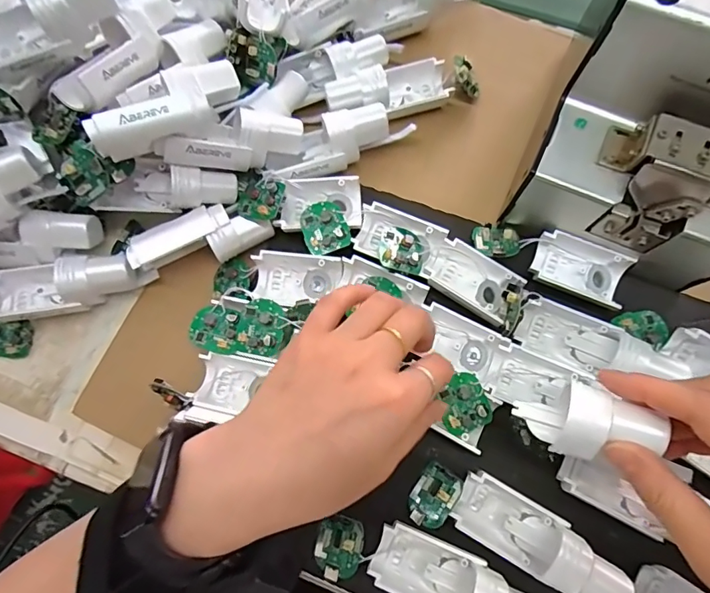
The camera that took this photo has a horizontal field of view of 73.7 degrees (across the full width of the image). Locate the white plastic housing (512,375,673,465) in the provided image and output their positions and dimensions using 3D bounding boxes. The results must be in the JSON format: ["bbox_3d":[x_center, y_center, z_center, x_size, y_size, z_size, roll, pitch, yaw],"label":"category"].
[{"bbox_3d":[0.109,0.060,0.223,0.056,0.033,0.032,20,77,6],"label":"white plastic housing"}]

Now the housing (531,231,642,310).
[{"bbox_3d":[0.147,-0.017,0.305,0.059,0.023,0.034,22,77,6],"label":"housing"}]

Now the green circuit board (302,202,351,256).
[{"bbox_3d":[-0.020,-0.045,0.309,0.028,0.005,0.033,-20,76,-4],"label":"green circuit board"}]

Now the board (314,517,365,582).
[{"bbox_3d":[-0.009,0.146,0.273,0.026,0.006,0.034,12,76,4],"label":"board"}]

